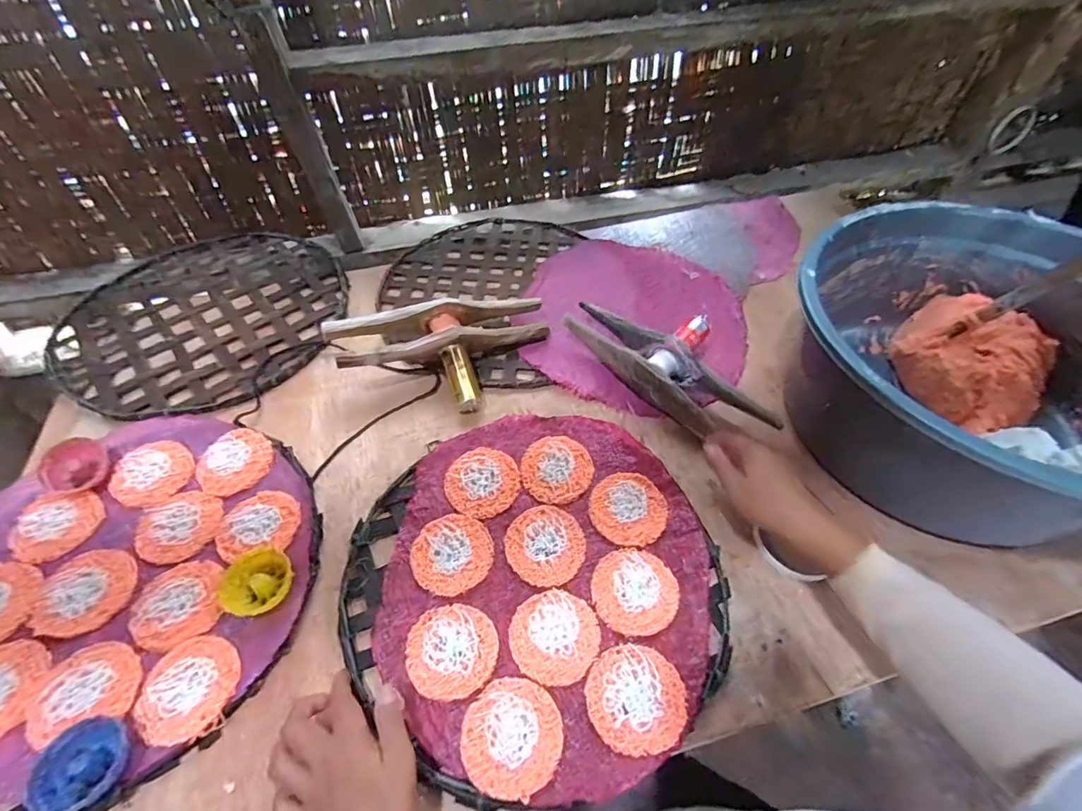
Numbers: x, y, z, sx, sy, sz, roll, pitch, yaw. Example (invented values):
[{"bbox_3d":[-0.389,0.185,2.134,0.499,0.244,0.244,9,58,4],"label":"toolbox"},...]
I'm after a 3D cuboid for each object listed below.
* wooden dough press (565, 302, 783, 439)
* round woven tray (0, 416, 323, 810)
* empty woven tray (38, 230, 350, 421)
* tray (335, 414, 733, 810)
[{"bbox_3d":[0.165,-0.057,0.624,0.119,0.061,0.270,-37,60,-26],"label":"wooden dough press"},{"bbox_3d":[-0.398,0.166,0.480,0.351,0.025,0.340,0,51,0],"label":"round woven tray"},{"bbox_3d":[-0.505,-0.146,0.746,0.412,0.013,0.382,15,52,12],"label":"empty woven tray"},{"bbox_3d":[-0.002,0.159,0.484,0.337,0.016,0.344,0,51,0],"label":"tray"}]

